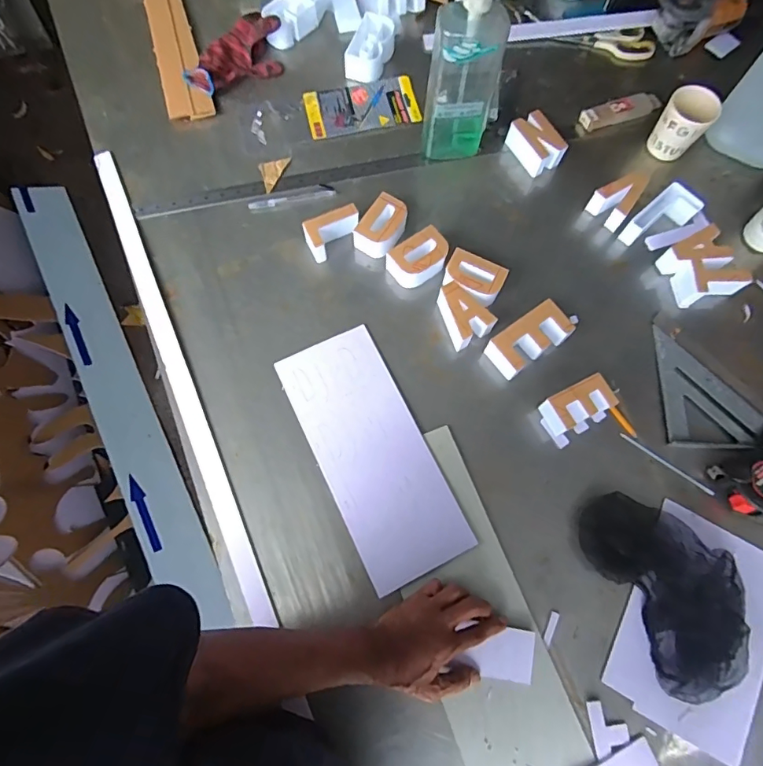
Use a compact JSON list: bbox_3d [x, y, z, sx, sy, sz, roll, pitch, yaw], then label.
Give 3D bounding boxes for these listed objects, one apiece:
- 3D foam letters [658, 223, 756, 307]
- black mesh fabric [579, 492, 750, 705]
[{"bbox_3d":[0.475,-0.171,0.706,0.088,0.051,0.102,-21,74,-7],"label":"3D foam letters"},{"bbox_3d":[0.357,0.244,0.580,0.149,0.038,0.246,-24,75,-8],"label":"black mesh fabric"}]

